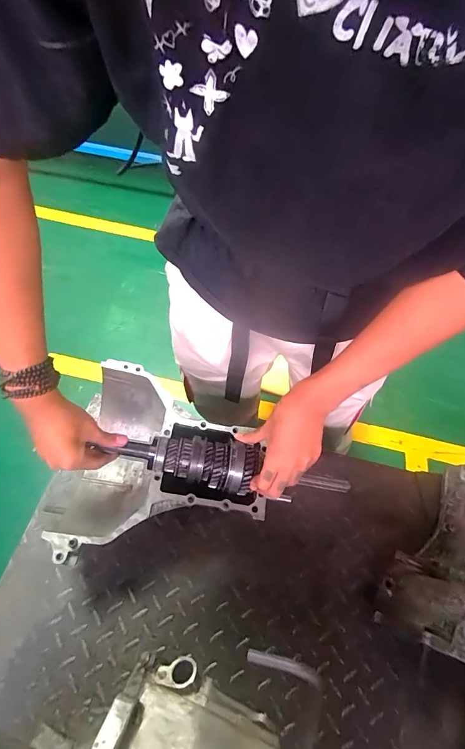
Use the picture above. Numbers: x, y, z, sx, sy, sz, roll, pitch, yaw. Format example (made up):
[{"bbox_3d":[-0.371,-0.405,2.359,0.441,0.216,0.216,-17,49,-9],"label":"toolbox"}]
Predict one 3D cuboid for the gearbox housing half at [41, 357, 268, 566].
[{"bbox_3d":[-0.120,0.157,0.580,0.337,0.136,0.287,12,59,4],"label":"gearbox housing half"}]

